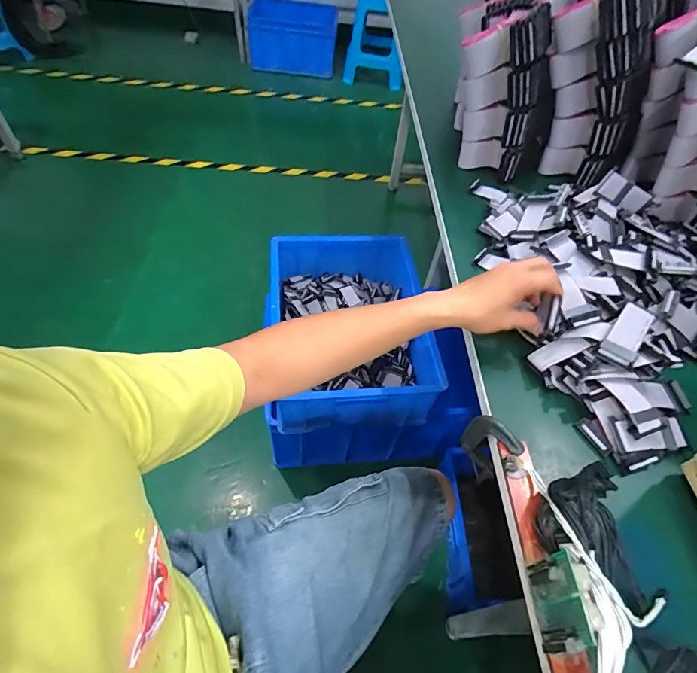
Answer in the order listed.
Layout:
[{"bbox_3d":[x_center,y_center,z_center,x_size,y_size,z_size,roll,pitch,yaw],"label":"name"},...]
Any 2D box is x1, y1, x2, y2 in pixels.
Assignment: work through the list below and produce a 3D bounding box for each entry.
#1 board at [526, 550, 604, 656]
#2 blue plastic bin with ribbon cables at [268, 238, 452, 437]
[{"bbox_3d":[0.172,0.218,0.343,0.025,0.067,0.064,5,52,-1],"label":"board"},{"bbox_3d":[0.003,-0.026,0.997,0.359,0.160,0.456,-1,53,-6],"label":"blue plastic bin with ribbon cables"}]

